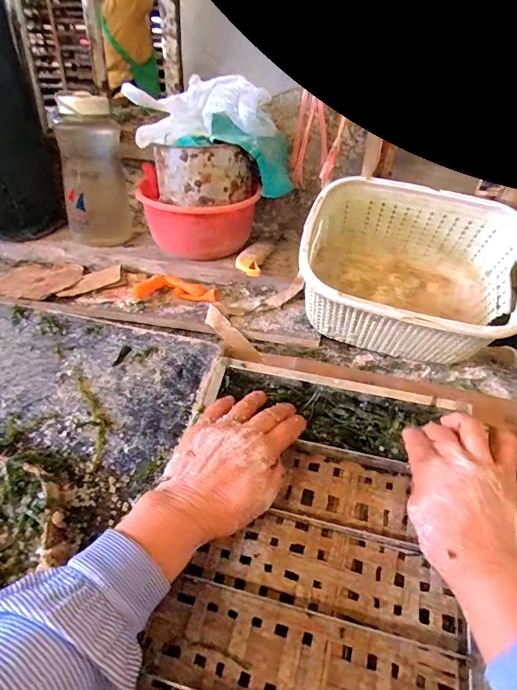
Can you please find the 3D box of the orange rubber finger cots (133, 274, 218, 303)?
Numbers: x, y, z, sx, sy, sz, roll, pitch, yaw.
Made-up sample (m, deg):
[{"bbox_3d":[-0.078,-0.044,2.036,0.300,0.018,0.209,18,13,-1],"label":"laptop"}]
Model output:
[{"bbox_3d":[-0.113,-0.078,0.589,0.109,0.021,0.041,0,35,-3],"label":"orange rubber finger cots"}]

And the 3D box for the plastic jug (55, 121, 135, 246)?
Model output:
[{"bbox_3d":[-0.237,-0.219,0.621,0.093,0.179,0.078,-7,36,-14],"label":"plastic jug"}]

